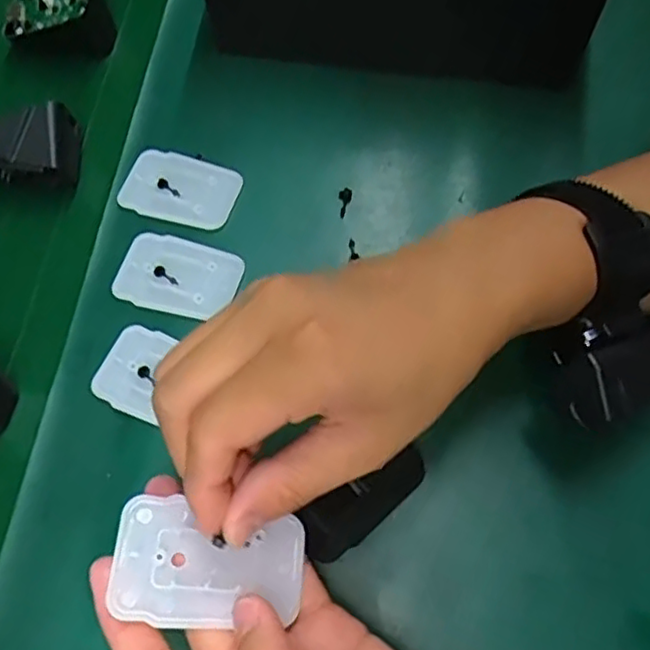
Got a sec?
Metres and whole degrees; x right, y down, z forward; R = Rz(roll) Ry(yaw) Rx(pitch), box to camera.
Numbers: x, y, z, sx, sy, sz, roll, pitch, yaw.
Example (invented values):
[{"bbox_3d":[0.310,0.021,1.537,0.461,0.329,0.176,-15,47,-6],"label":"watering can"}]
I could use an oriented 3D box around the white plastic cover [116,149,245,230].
[{"bbox_3d":[-0.087,-0.083,0.394,0.069,0.004,0.044,18,68,10],"label":"white plastic cover"}]

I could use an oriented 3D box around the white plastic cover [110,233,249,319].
[{"bbox_3d":[-0.084,-0.028,0.371,0.068,0.004,0.045,18,68,10],"label":"white plastic cover"}]

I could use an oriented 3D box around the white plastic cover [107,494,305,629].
[{"bbox_3d":[-0.042,0.089,0.245,0.069,0.007,0.042,12,59,-13],"label":"white plastic cover"}]

